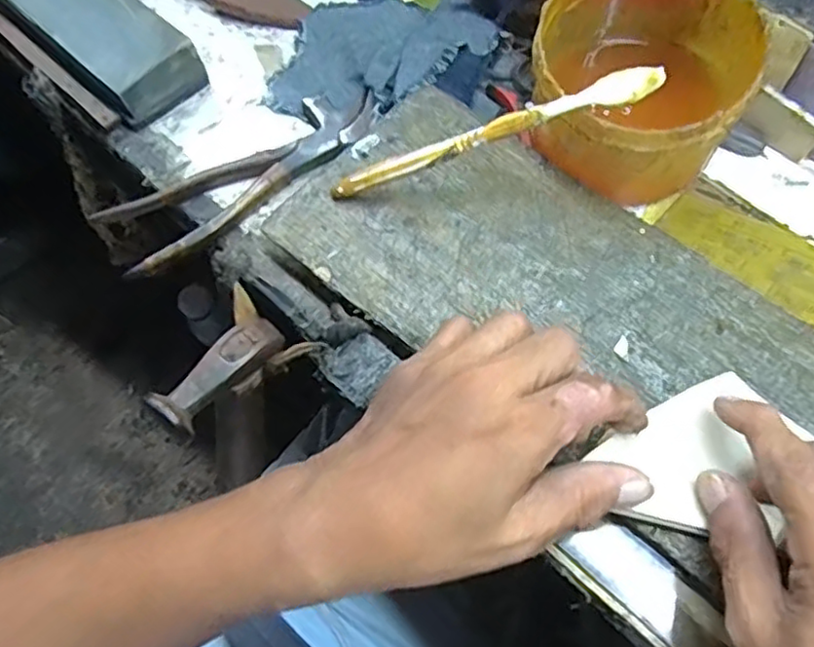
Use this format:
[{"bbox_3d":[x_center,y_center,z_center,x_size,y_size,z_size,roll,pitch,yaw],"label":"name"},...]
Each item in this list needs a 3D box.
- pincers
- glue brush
[{"bbox_3d":[-0.098,-0.093,0.411,0.182,0.013,0.055,-35,67,-11],"label":"pincers"},{"bbox_3d":[0.041,-0.100,0.355,0.183,0.013,0.016,-15,61,22],"label":"glue brush"}]

